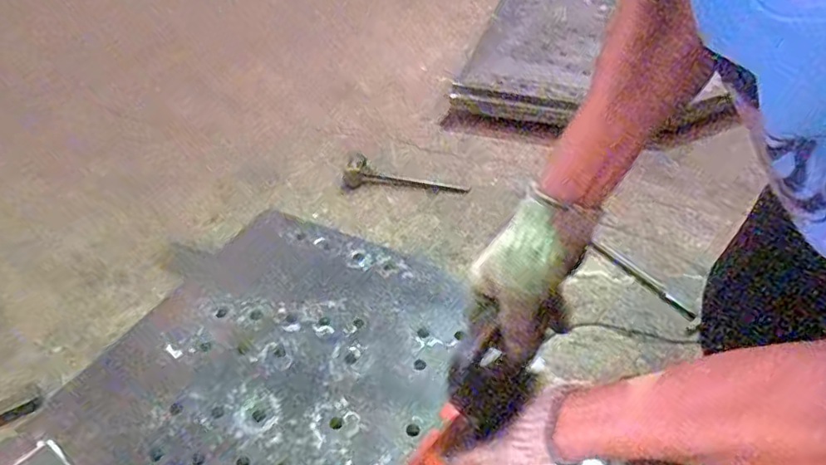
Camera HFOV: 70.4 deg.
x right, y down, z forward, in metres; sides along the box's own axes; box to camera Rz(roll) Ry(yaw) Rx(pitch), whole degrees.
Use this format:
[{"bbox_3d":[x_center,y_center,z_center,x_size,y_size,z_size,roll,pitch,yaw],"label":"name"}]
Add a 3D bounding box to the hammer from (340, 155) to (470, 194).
[{"bbox_3d":[-0.018,-0.143,1.672,0.356,0.055,0.093,9,43,-5],"label":"hammer"}]

